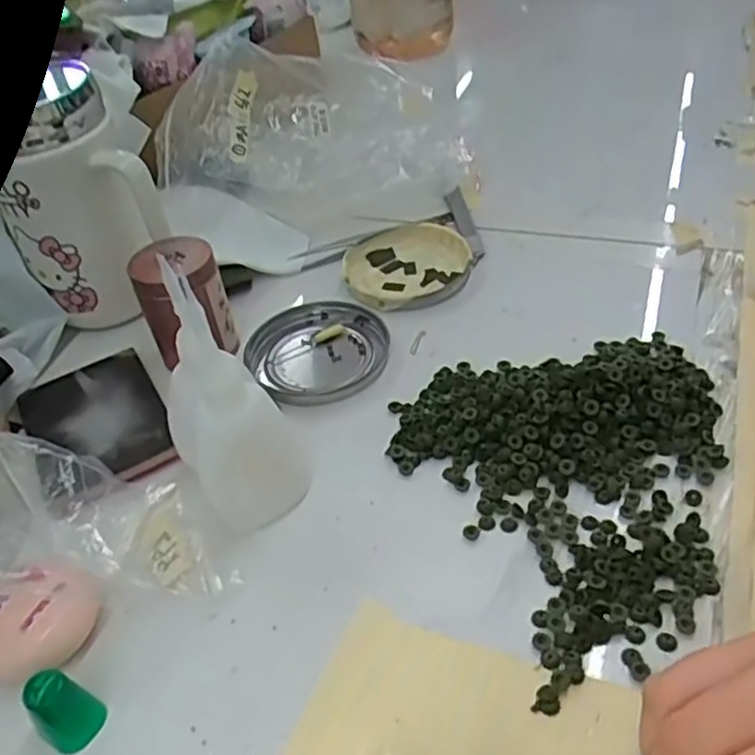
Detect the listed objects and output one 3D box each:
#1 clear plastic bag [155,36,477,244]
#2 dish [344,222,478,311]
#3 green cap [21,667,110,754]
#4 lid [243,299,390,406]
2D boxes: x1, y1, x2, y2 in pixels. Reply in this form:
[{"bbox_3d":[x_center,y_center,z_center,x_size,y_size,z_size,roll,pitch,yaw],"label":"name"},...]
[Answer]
[{"bbox_3d":[-0.039,-0.170,0.513,0.209,0.089,0.119,-2,42,6],"label":"clear plastic bag"},{"bbox_3d":[0.018,-0.072,0.459,0.077,0.008,0.085,21,49,28],"label":"dish"},{"bbox_3d":[-0.111,0.117,0.258,0.016,0.029,0.019,24,51,30],"label":"green cap"},{"bbox_3d":[-0.034,-0.016,0.409,0.076,0.009,0.080,-4,42,4],"label":"lid"}]

